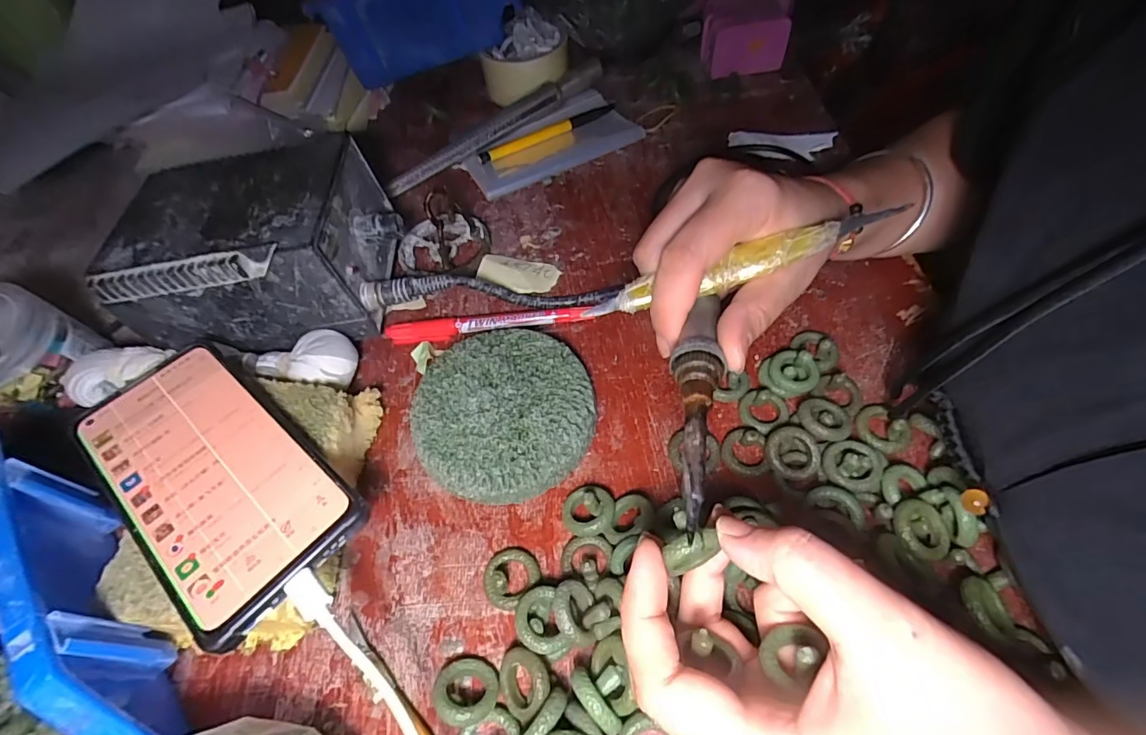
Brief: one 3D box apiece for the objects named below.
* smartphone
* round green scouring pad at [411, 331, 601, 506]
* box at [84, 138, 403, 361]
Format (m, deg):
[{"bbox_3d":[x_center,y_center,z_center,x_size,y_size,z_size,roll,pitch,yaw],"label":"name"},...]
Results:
[{"bbox_3d":[-0.173,0.047,0.235,0.161,0.013,0.077,34,64,23],"label":"smartphone"},{"bbox_3d":[-0.040,0.024,0.284,0.098,0.021,0.099,-2,56,2],"label":"round green scouring pad"},{"bbox_3d":[-0.197,-0.079,0.323,0.146,0.081,0.114,-6,56,0],"label":"box"}]

